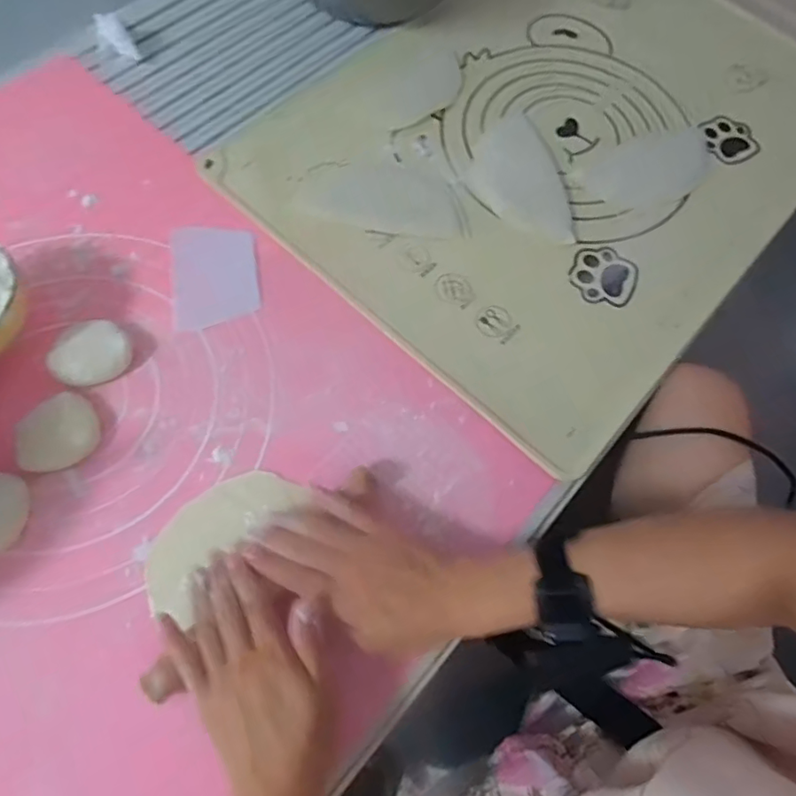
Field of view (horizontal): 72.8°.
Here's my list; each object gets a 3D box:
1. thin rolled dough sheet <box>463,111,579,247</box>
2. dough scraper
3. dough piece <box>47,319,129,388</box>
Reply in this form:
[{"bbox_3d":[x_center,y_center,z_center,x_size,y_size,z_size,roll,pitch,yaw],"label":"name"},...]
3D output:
[{"bbox_3d":[0.127,-0.241,0.585,0.103,0.009,0.172,-4,66,-4],"label":"thin rolled dough sheet"},{"bbox_3d":[-0.174,-0.119,0.518,0.077,0.004,0.110,-10,71,-9],"label":"dough scraper"},{"bbox_3d":[-0.264,-0.036,0.465,0.060,0.024,0.057,2,68,-6],"label":"dough piece"}]

